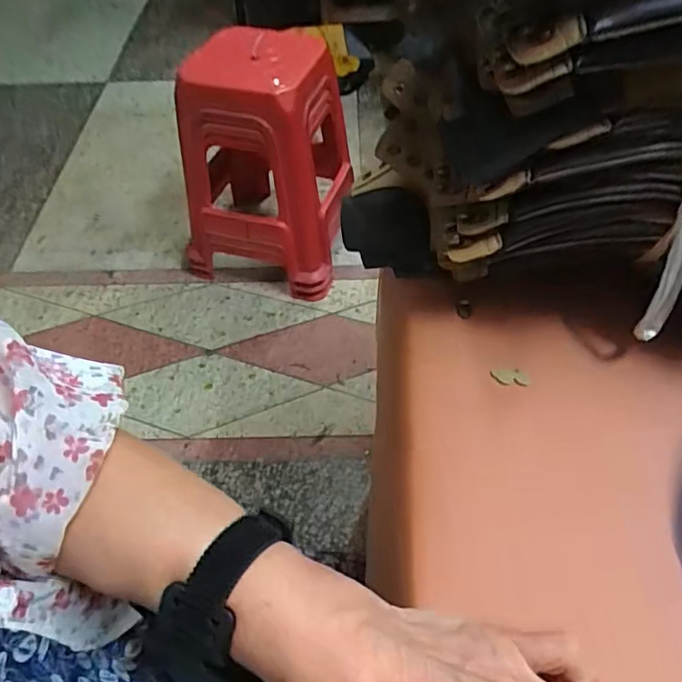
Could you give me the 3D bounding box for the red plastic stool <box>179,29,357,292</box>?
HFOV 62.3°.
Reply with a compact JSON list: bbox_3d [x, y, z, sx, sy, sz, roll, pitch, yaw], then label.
[{"bbox_3d":[-0.193,-0.507,1.548,0.387,0.539,0.491,8,51,8],"label":"red plastic stool"}]

